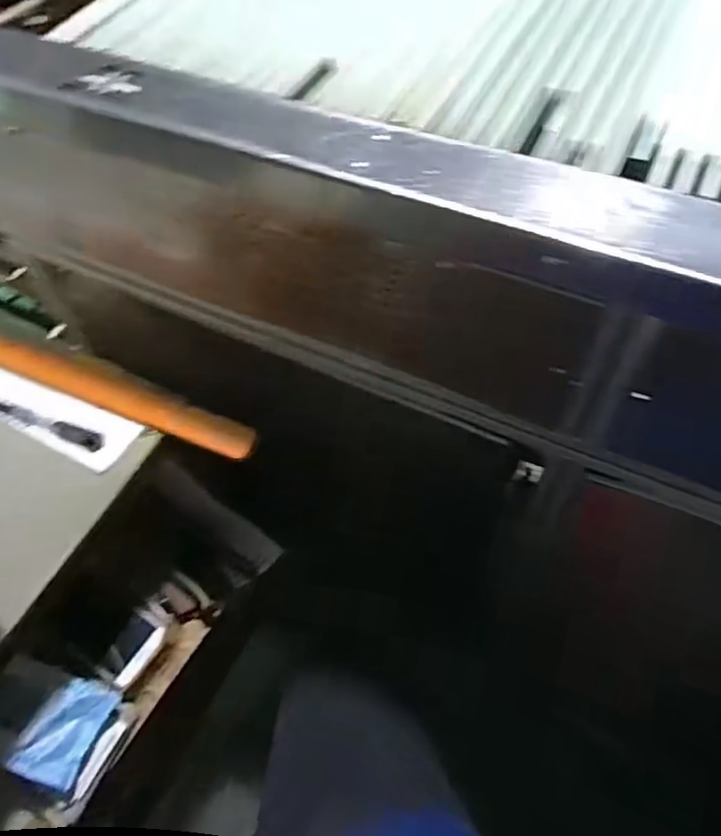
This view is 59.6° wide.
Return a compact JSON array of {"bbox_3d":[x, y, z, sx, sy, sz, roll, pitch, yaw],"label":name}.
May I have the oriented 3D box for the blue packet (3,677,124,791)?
[{"bbox_3d":[-0.290,0.309,0.624,0.019,0.066,0.094,-18,38,46],"label":"blue packet"}]

